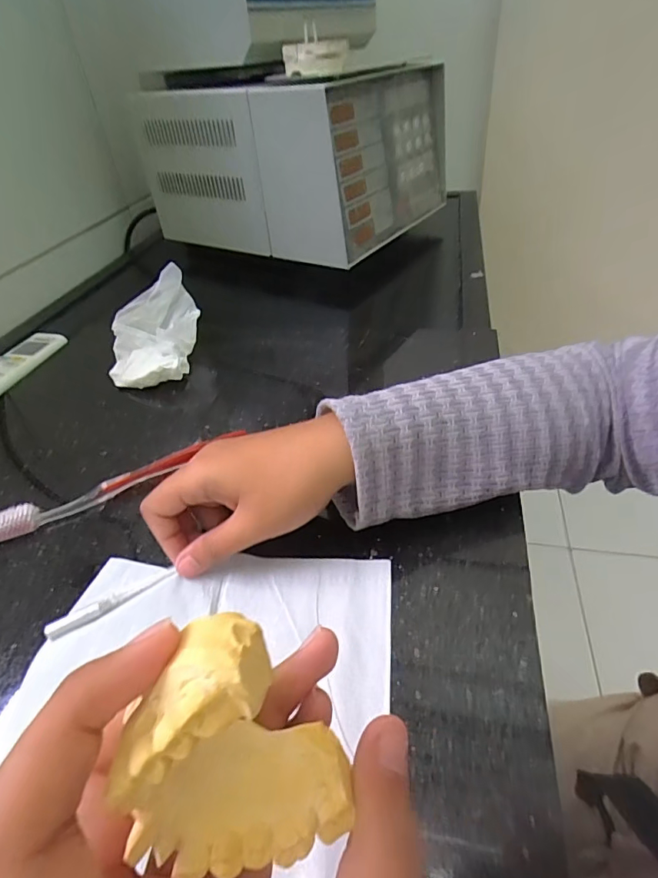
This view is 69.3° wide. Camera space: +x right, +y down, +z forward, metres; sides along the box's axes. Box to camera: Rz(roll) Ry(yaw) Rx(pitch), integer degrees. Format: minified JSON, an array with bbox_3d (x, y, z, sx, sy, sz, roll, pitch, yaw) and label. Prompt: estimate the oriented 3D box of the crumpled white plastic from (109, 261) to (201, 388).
[{"bbox_3d":[-0.174,-0.104,0.467,0.090,0.074,0.098,-12,40,-6],"label":"crumpled white plastic"}]

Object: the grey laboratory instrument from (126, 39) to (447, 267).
[{"bbox_3d":[-0.054,-0.448,0.737,0.356,0.217,0.322,17,45,26],"label":"grey laboratory instrument"}]

